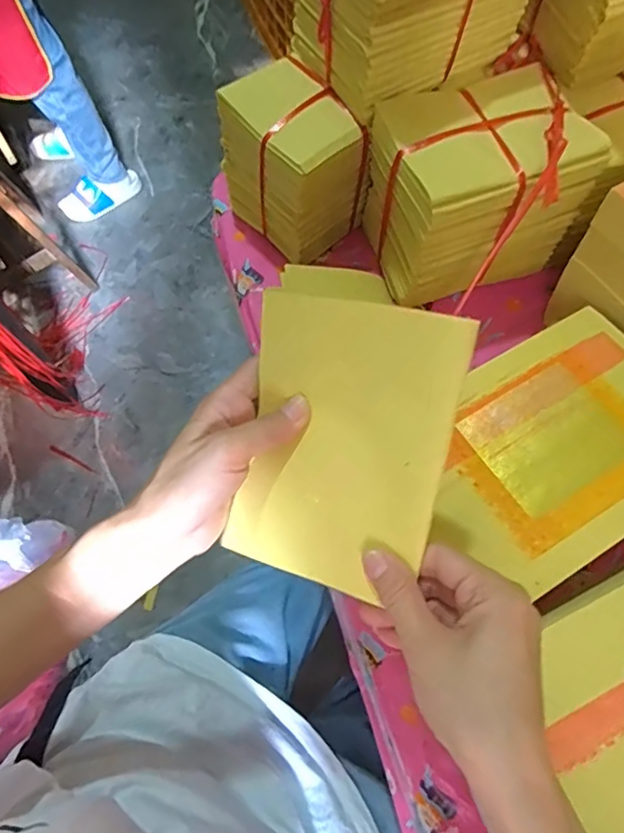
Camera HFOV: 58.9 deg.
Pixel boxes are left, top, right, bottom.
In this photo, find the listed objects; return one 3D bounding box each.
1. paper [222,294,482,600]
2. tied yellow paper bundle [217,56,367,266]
[{"bbox_3d":[0.016,0.017,0.309,0.114,0.014,0.155,15,101,20],"label":"paper"},{"bbox_3d":[-0.017,-0.247,0.552,0.094,0.143,0.114,-38,70,-14],"label":"tied yellow paper bundle"}]

